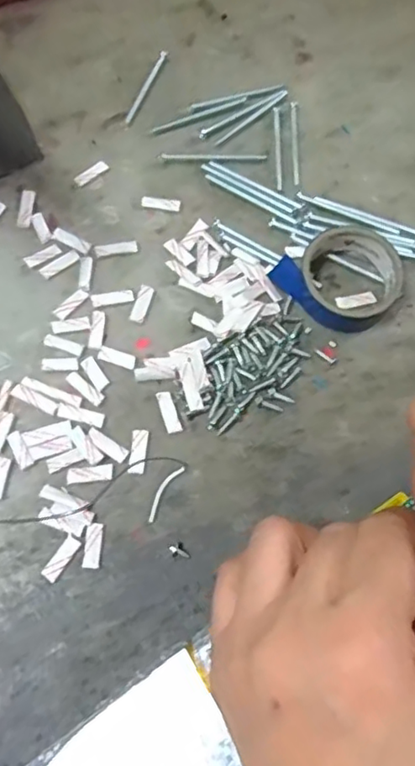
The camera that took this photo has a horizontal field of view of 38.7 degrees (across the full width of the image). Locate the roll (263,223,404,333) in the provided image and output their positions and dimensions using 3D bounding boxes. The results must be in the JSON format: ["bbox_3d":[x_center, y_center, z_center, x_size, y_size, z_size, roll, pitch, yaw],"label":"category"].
[{"bbox_3d":[0.071,-0.055,0.308,0.052,0.023,0.053,1,67,-2],"label":"roll"}]

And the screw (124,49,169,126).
[{"bbox_3d":[-0.038,-0.186,0.369,0.005,0.005,0.062,21,68,6],"label":"screw"}]

